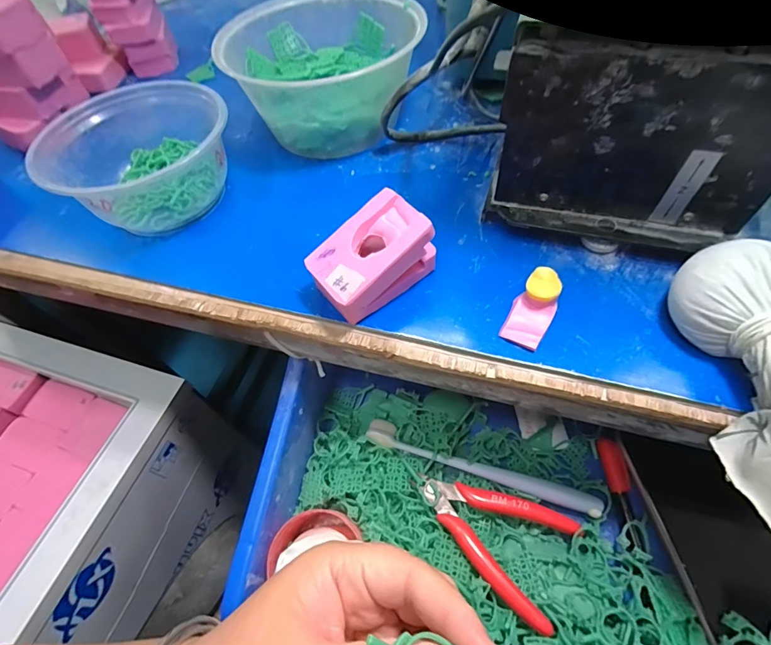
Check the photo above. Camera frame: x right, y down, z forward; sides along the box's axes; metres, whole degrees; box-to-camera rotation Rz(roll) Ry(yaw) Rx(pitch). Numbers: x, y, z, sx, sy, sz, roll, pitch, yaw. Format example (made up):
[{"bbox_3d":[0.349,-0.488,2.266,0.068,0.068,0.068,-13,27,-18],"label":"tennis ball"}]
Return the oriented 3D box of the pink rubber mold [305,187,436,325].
[{"bbox_3d":[-0.009,-0.039,0.251,0.072,0.048,0.045,-34,60,-16],"label":"pink rubber mold"}]

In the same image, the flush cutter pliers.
[{"bbox_3d":[0.077,0.146,0.289,0.107,0.013,0.072,29,64,22],"label":"flush cutter pliers"}]

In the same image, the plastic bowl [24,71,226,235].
[{"bbox_3d":[-0.185,-0.129,0.318,0.131,0.063,0.111,-28,59,-13],"label":"plastic bowl"}]

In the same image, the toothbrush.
[{"bbox_3d":[0.073,0.113,0.316,0.182,0.021,0.020,15,60,14],"label":"toothbrush"}]

